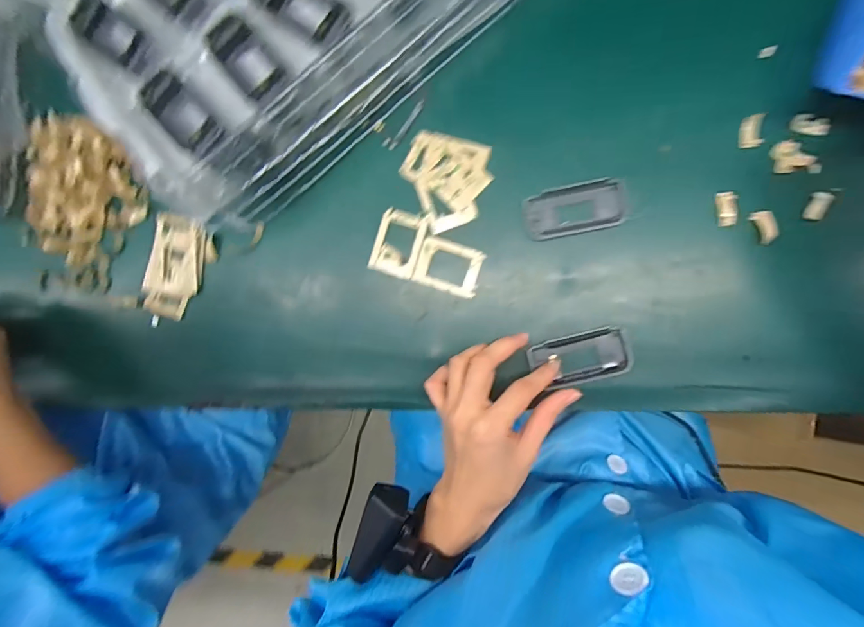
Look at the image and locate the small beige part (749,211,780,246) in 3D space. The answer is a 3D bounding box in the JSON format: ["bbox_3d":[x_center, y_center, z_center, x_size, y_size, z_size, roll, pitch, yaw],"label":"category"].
[{"bbox_3d":[0.254,-0.066,0.314,0.014,0.007,0.026,-19,85,7],"label":"small beige part"}]

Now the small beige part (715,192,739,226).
[{"bbox_3d":[0.227,-0.081,0.319,0.013,0.004,0.026,2,88,8],"label":"small beige part"}]

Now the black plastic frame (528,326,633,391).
[{"bbox_3d":[0.118,0.036,0.332,0.076,0.008,0.040,-14,88,9],"label":"black plastic frame"}]

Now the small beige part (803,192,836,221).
[{"bbox_3d":[0.291,-0.080,0.312,0.012,0.008,0.022,19,91,8],"label":"small beige part"}]

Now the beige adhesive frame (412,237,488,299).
[{"bbox_3d":[0.015,-0.040,0.351,0.055,0.004,0.040,19,91,8],"label":"beige adhesive frame"}]

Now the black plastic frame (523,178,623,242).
[{"bbox_3d":[0.114,-0.083,0.332,0.076,0.007,0.039,-13,86,8],"label":"black plastic frame"}]

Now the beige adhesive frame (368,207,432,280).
[{"bbox_3d":[-0.029,-0.061,0.357,0.041,0.004,0.057,19,91,8],"label":"beige adhesive frame"}]

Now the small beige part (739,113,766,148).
[{"bbox_3d":[0.245,-0.140,0.317,0.016,0.004,0.025,2,88,8],"label":"small beige part"}]

